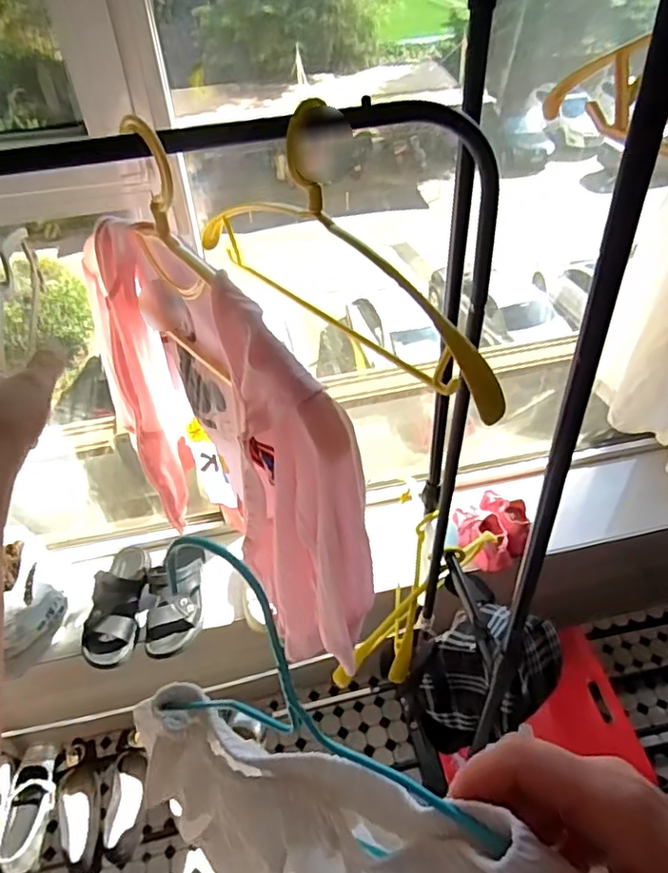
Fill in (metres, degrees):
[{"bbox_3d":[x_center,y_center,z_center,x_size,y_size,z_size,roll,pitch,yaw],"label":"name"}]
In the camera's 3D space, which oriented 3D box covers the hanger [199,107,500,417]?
[{"bbox_3d":[-0.009,-0.167,0.487,0.020,0.179,0.384,-30,49,-26],"label":"hanger"}]

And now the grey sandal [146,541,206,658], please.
[{"bbox_3d":[-0.330,0.345,1.248,0.118,0.087,0.234,-1,55,2],"label":"grey sandal"}]

